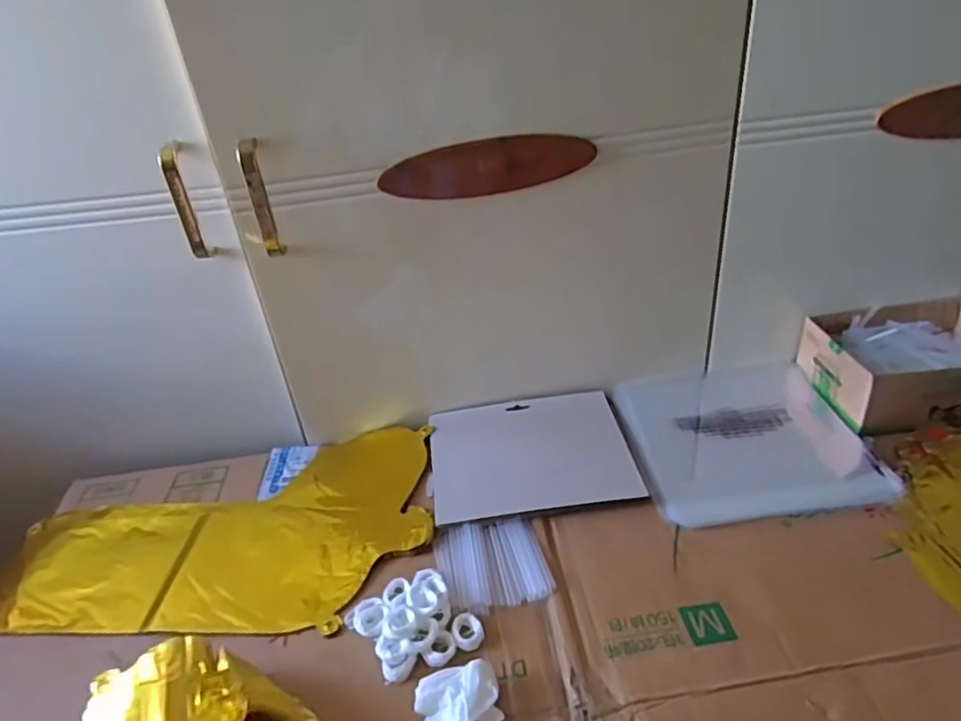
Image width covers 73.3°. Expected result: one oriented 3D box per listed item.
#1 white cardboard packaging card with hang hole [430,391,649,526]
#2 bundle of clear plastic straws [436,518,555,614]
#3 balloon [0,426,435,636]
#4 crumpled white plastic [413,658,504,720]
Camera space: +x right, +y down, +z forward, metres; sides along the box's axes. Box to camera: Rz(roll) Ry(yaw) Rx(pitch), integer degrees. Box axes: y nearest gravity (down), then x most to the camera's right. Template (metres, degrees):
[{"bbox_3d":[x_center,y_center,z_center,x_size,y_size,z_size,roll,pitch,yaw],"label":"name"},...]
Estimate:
[{"bbox_3d":[0.048,0.089,0.646,0.191,0.005,0.155,-7,36,-3],"label":"white cardboard packaging card with hang hole"},{"bbox_3d":[0.010,0.168,0.540,0.086,0.004,0.109,-11,36,-8],"label":"bundle of clear plastic straws"},{"bbox_3d":[-0.245,0.157,0.602,0.388,0.017,0.225,-5,36,0],"label":"balloon"},{"bbox_3d":[-0.014,0.234,0.431,0.055,0.024,0.054,-4,36,3],"label":"crumpled white plastic"}]

